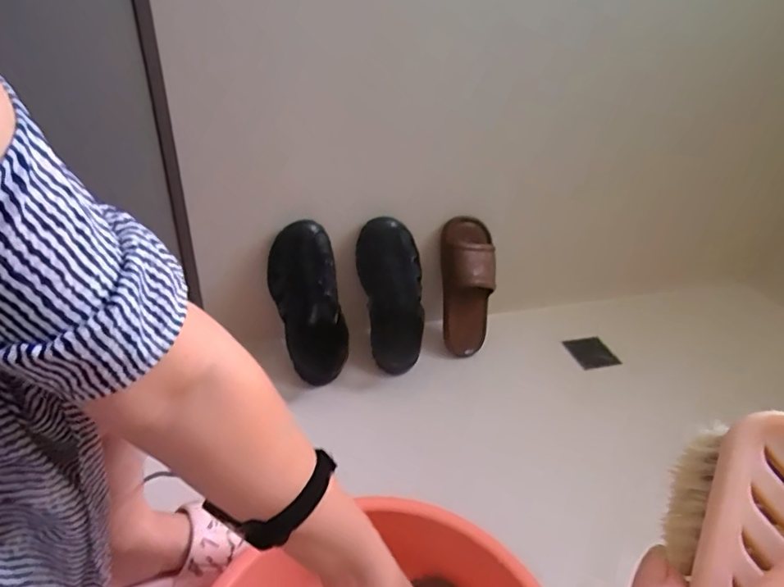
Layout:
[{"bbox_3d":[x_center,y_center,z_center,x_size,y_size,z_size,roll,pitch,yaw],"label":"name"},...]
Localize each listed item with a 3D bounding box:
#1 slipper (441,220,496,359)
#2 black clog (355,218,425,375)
[{"bbox_3d":[0.149,-0.008,1.051,0.103,0.281,0.112,4,28,3],"label":"slipper"},{"bbox_3d":[-0.005,0.011,0.973,0.119,0.273,0.147,-1,28,-6],"label":"black clog"}]

